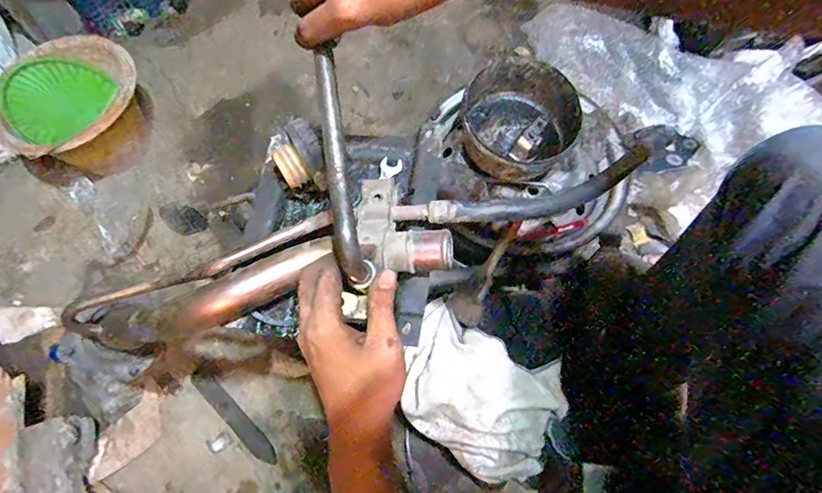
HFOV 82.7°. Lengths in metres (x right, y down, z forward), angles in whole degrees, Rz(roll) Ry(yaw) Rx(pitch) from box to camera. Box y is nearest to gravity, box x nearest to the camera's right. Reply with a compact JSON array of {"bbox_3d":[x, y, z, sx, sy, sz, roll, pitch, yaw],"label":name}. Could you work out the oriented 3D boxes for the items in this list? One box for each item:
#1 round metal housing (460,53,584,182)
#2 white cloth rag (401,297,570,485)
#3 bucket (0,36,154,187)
[{"bbox_3d":[0.180,-0.223,0.791,0.199,0.099,0.200,0,66,0],"label":"round metal housing"},{"bbox_3d":[0.097,0.210,0.683,0.254,0.071,0.202,23,68,10],"label":"white cloth rag"},{"bbox_3d":[-0.639,-0.254,0.913,0.251,0.152,0.247,0,66,0],"label":"bucket"}]

